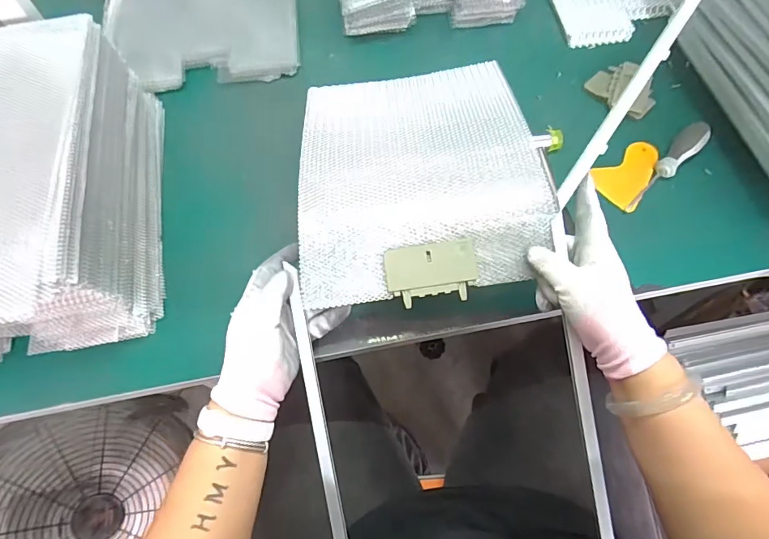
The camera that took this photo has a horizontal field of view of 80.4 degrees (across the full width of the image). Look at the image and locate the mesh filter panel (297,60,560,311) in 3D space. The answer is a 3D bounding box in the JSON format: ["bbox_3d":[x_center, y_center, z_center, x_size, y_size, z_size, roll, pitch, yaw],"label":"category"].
[{"bbox_3d":[0.033,-0.116,0.494,0.246,0.045,0.303,-5,64,0],"label":"mesh filter panel"}]

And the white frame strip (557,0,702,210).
[{"bbox_3d":[0.230,-0.163,0.429,0.017,0.013,0.238,33,89,17],"label":"white frame strip"}]

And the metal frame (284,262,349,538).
[{"bbox_3d":[-0.065,0.142,0.443,0.015,0.010,0.275,-10,88,-2],"label":"metal frame"}]

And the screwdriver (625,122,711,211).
[{"bbox_3d":[0.339,-0.121,0.542,0.028,0.035,0.145,39,72,19],"label":"screwdriver"}]

